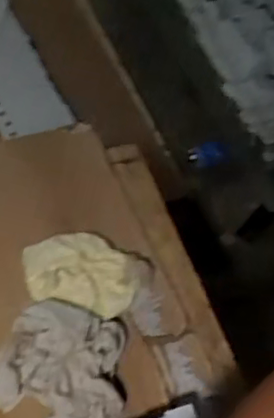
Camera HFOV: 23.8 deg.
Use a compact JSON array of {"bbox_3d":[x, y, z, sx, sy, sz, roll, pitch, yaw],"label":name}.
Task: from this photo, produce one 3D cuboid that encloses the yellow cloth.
[{"bbox_3d":[-0.059,0.066,0.704,0.140,0.034,0.090,12,53,8],"label":"yellow cloth"}]

